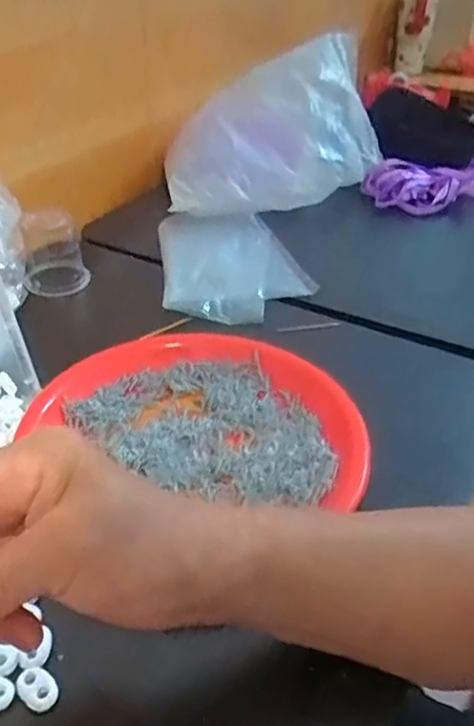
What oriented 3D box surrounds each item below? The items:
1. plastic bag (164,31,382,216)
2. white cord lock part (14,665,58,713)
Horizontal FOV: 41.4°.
[{"bbox_3d":[0.054,-0.267,0.741,0.310,0.149,0.112,-22,43,-29],"label":"plastic bag"},{"bbox_3d":[-0.097,0.157,0.304,0.021,0.007,0.015,27,43,29],"label":"white cord lock part"}]

